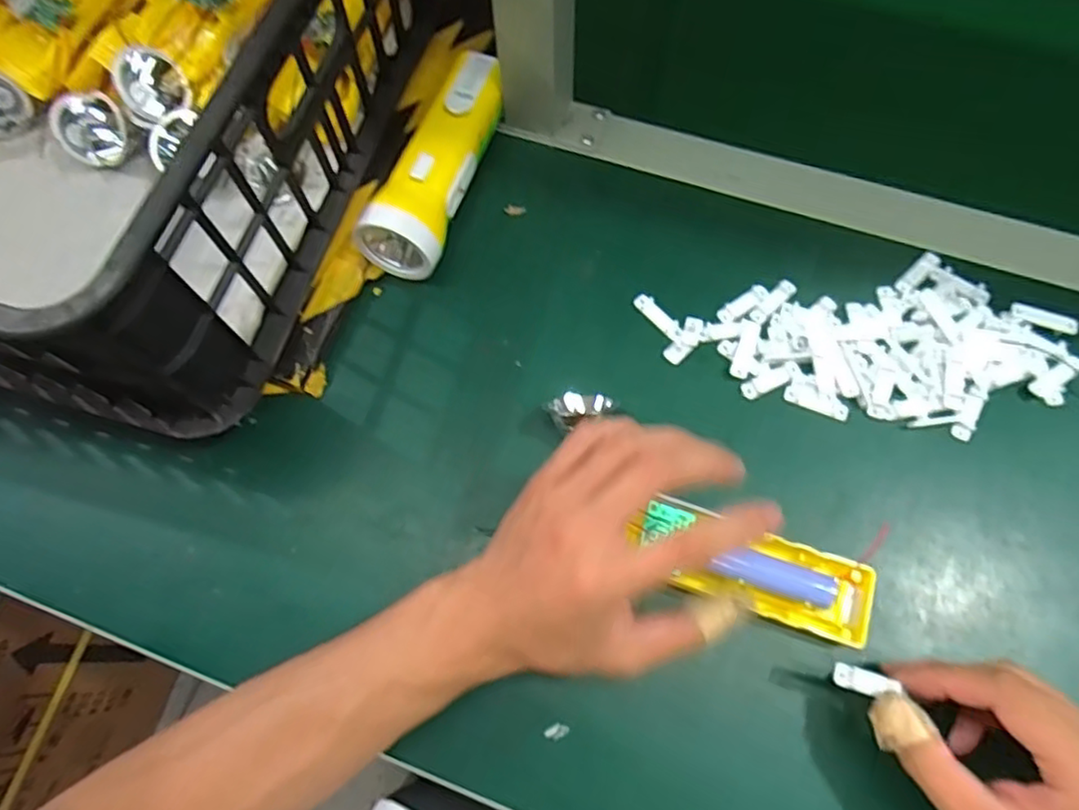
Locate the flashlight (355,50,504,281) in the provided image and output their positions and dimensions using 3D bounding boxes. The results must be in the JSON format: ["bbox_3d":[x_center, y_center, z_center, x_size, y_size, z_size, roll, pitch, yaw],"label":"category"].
[{"bbox_3d":[-0.064,-0.166,0.433,0.046,0.050,0.168,17,72,7],"label":"flashlight"}]

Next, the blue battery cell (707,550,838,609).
[{"bbox_3d":[0.123,0.090,0.346,0.063,0.021,0.019,19,72,7],"label":"blue battery cell"}]

